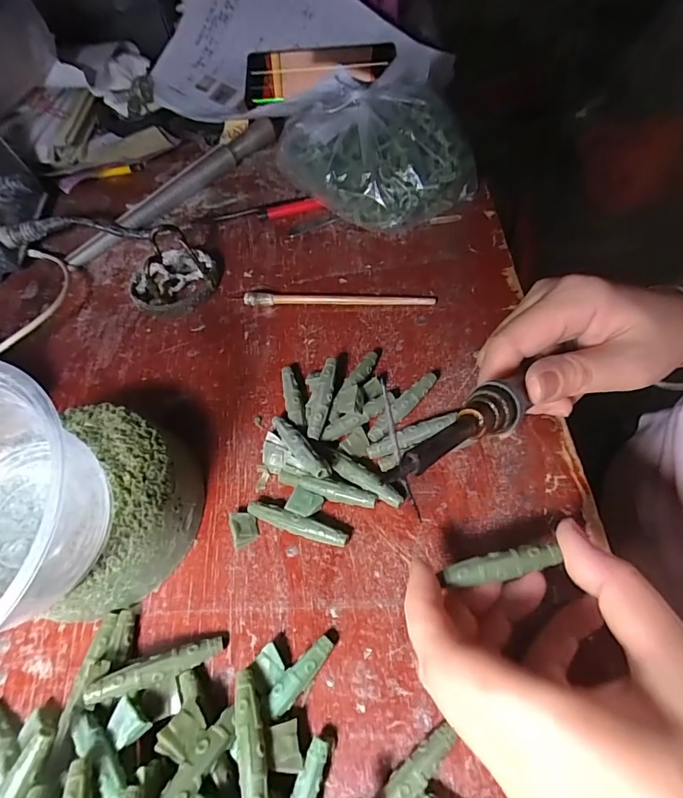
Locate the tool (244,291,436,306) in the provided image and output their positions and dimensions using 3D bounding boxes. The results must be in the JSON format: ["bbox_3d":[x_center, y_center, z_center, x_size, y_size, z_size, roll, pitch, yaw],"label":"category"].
[{"bbox_3d":[-0.003,-0.074,0.320,0.139,0.009,0.009,1,57,8],"label":"tool"}]

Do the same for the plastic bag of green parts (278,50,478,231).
[{"bbox_3d":[0.027,-0.208,0.365,0.130,0.077,0.149,-35,60,-15],"label":"plastic bag of green parts"}]

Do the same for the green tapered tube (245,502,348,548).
[{"bbox_3d":[-0.024,0.067,0.230,0.056,0.010,0.010,15,60,16],"label":"green tapered tube"}]

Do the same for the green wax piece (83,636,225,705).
[{"bbox_3d":[-0.081,0.119,0.192,0.056,0.005,0.010,-10,54,-23],"label":"green wax piece"}]

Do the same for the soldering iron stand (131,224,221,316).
[{"bbox_3d":[-0.132,-0.105,0.334,0.072,0.044,0.066,-28,58,-11],"label":"soldering iron stand"}]

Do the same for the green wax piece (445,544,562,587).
[{"bbox_3d":[0.067,0.070,0.182,0.047,0.004,0.010,-14,55,2],"label":"green wax piece"}]

